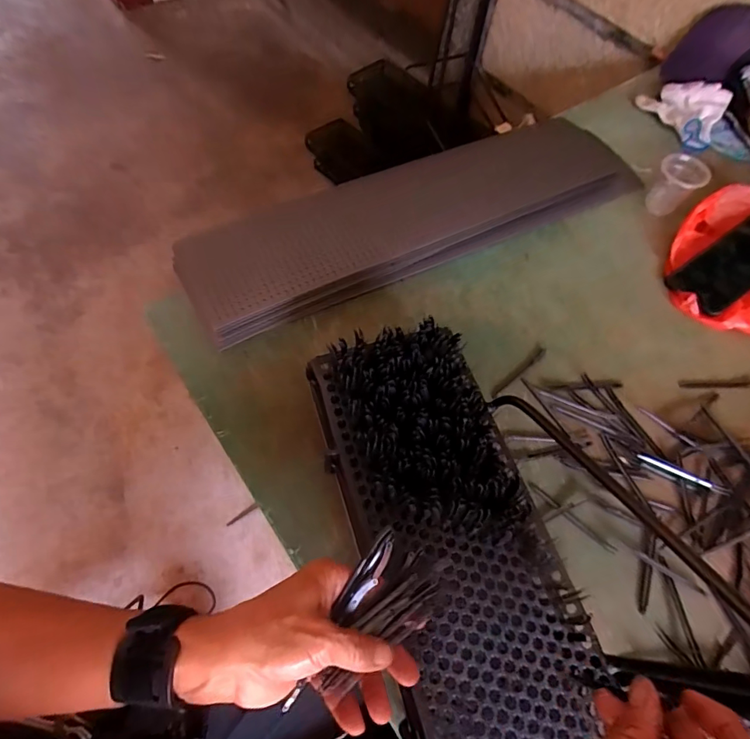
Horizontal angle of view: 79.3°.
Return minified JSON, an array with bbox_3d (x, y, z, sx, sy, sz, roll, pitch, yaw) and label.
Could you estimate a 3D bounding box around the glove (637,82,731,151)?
[{"bbox_3d":[0.535,-0.458,0.796,0.136,0.049,0.118,28,64,10],"label":"glove"}]

